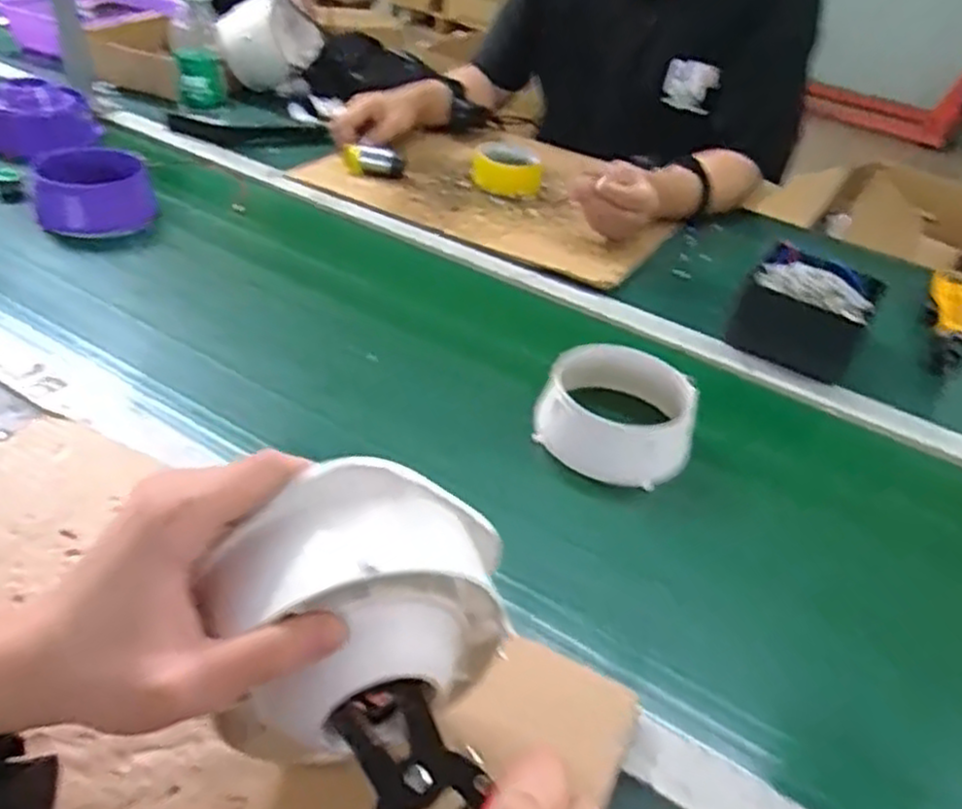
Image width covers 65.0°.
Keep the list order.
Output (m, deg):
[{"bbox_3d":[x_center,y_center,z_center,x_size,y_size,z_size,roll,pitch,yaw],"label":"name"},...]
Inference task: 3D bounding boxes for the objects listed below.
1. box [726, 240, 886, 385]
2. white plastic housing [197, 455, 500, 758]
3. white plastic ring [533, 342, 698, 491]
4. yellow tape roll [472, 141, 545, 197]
[{"bbox_3d":[0.336,-0.090,0.784,0.119,0.086,0.118,27,42,25],"label":"box"},{"bbox_3d":[-0.049,0.089,0.321,0.121,0.104,0.070,-14,43,-22],"label":"white plastic housing"},{"bbox_3d":[0.113,0.009,0.632,0.124,0.066,0.124,4,37,-3],"label":"white plastic ring"},{"bbox_3d":[0.036,-0.332,1.054,0.096,0.039,0.099,4,37,-3],"label":"yellow tape roll"}]

